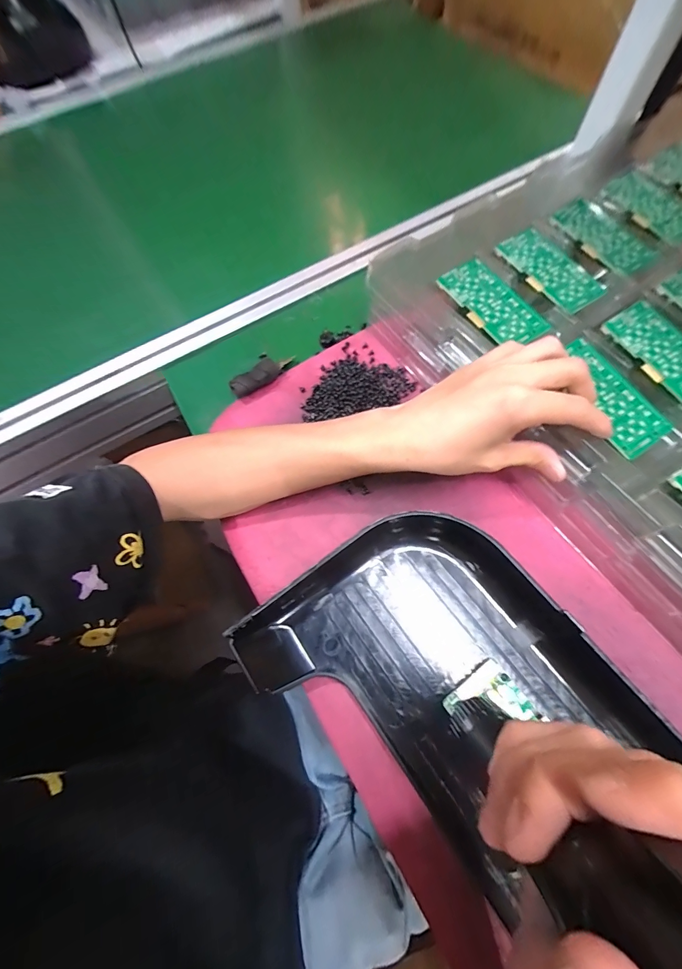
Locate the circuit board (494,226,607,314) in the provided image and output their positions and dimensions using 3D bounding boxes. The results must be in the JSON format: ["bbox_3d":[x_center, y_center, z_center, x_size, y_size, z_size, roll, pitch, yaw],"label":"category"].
[{"bbox_3d":[0.184,-0.190,0.318,0.049,0.010,0.093,-30,70,-8],"label":"circuit board"}]

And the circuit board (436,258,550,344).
[{"bbox_3d":[0.127,-0.154,0.305,0.047,0.010,0.089,-31,70,-9],"label":"circuit board"}]

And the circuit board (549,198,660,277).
[{"bbox_3d":[0.242,-0.229,0.331,0.050,0.005,0.095,-32,70,-9],"label":"circuit board"}]

